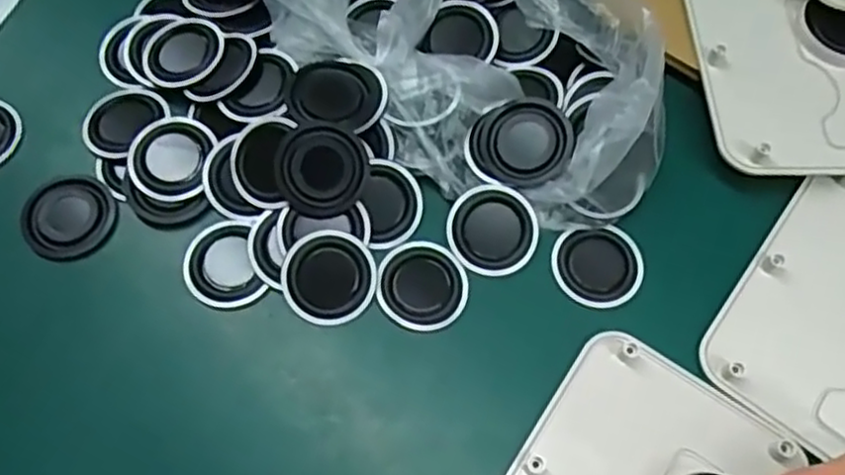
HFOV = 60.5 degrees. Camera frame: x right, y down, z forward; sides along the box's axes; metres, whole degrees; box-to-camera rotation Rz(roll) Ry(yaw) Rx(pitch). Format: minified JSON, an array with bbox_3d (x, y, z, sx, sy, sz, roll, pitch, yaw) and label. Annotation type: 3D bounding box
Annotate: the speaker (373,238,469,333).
[{"bbox_3d":[0.000,0.020,0.306,0.037,0.004,0.039,0,68,-1],"label":"speaker"}]

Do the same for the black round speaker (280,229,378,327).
[{"bbox_3d":[-0.039,0.017,0.302,0.038,0.005,0.038,1,82,-6],"label":"black round speaker"}]

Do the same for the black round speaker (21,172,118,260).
[{"bbox_3d":[-0.153,-0.009,0.315,0.037,0.007,0.036,0,68,-1],"label":"black round speaker"}]

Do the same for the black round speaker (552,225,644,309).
[{"bbox_3d":[0.076,0.012,0.311,0.038,0.004,0.035,0,68,-1],"label":"black round speaker"}]

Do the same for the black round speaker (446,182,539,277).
[{"bbox_3d":[0.030,-0.003,0.312,0.037,0.004,0.038,0,84,0],"label":"black round speaker"}]

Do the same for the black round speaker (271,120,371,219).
[{"bbox_3d":[-0.042,-0.028,0.303,0.038,0.006,0.039,-2,102,-8],"label":"black round speaker"}]

